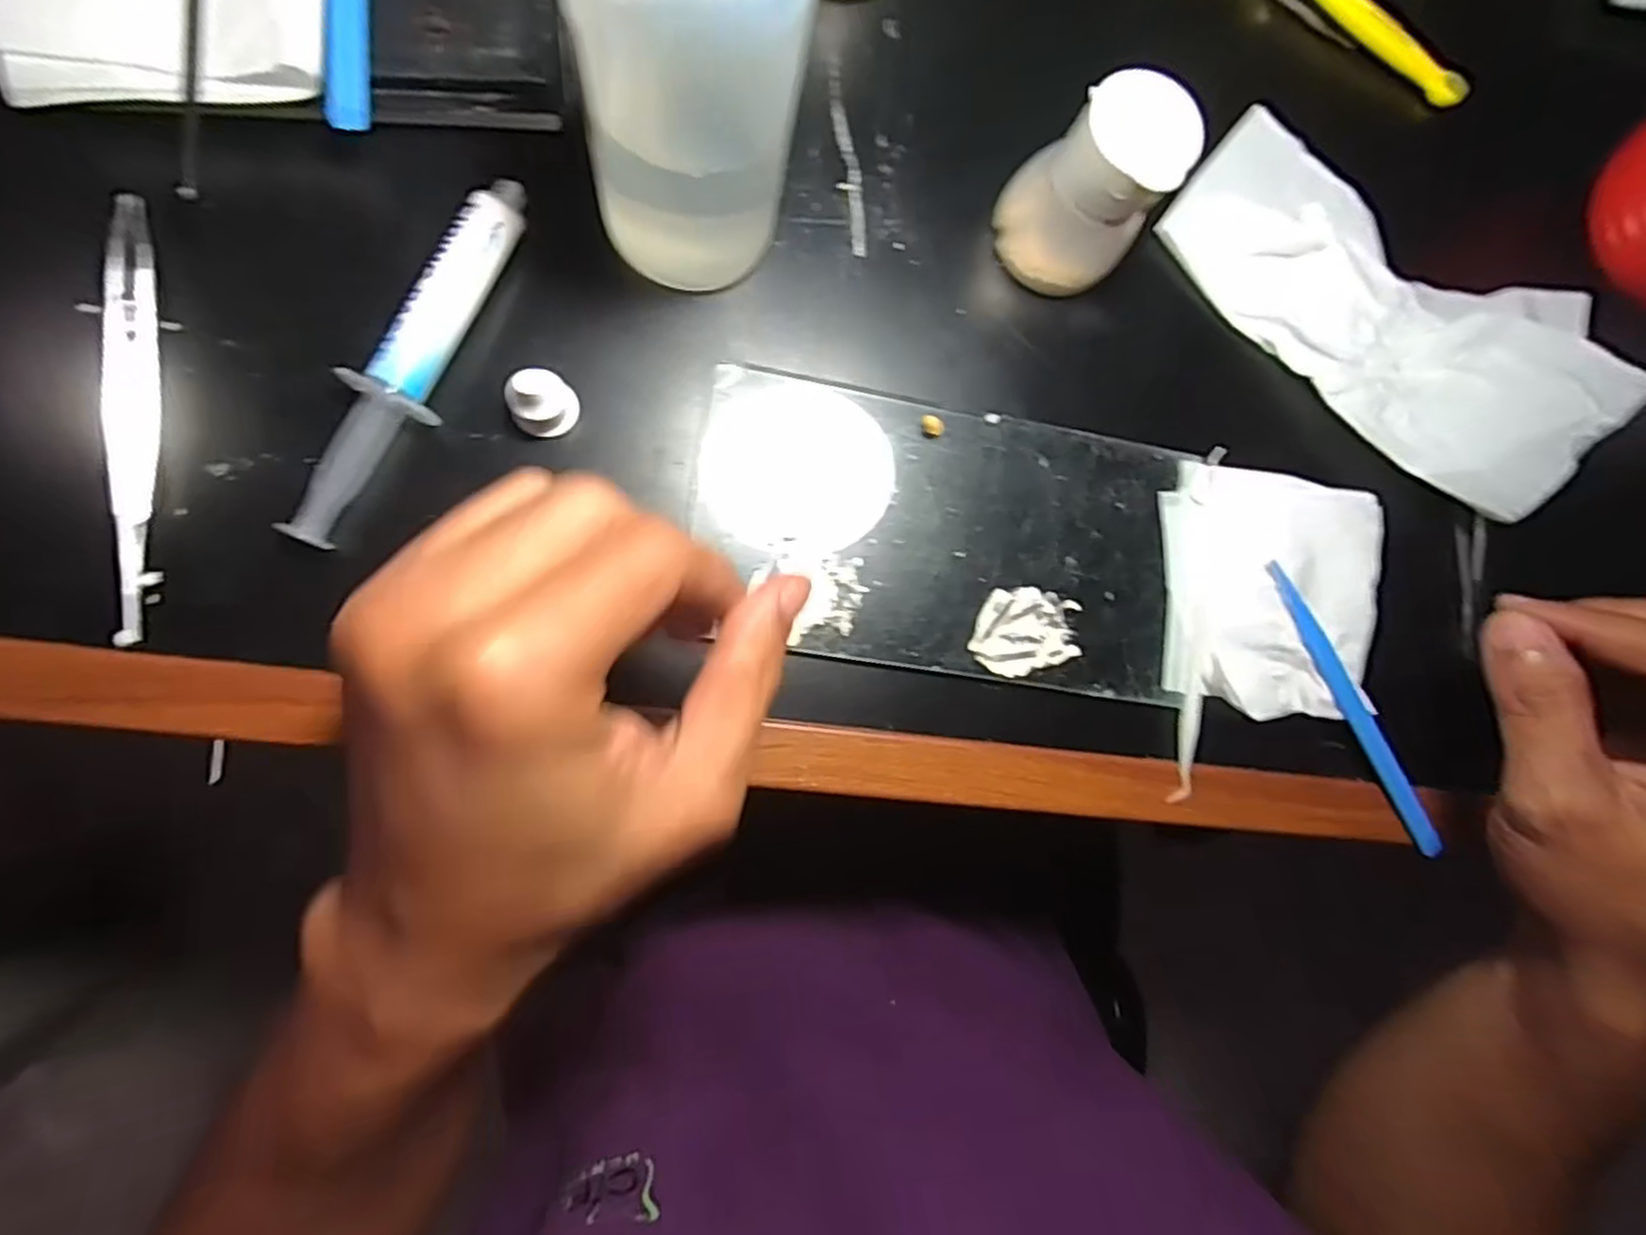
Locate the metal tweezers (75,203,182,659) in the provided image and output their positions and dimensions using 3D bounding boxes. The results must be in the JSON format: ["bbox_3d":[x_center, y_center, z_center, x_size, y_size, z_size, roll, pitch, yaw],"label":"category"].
[{"bbox_3d":[-0.217,-0.064,0.226,0.013,0.013,0.141,-2,86,-9],"label":"metal tweezers"}]

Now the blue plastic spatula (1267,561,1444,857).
[{"bbox_3d":[0.217,0.037,0.293,0.010,0.008,0.136,-31,91,-10],"label":"blue plastic spatula"}]

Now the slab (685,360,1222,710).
[{"bbox_3d":[0.047,-0.029,0.273,0.185,0.008,0.099,8,85,-8],"label":"slab"}]

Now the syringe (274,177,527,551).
[{"bbox_3d":[-0.135,-0.085,0.240,0.024,0.017,0.135,30,82,-5],"label":"syringe"}]

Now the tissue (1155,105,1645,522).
[{"bbox_3d":[0.232,-0.131,0.291,0.181,0.039,0.094,38,81,-4],"label":"tissue"}]

